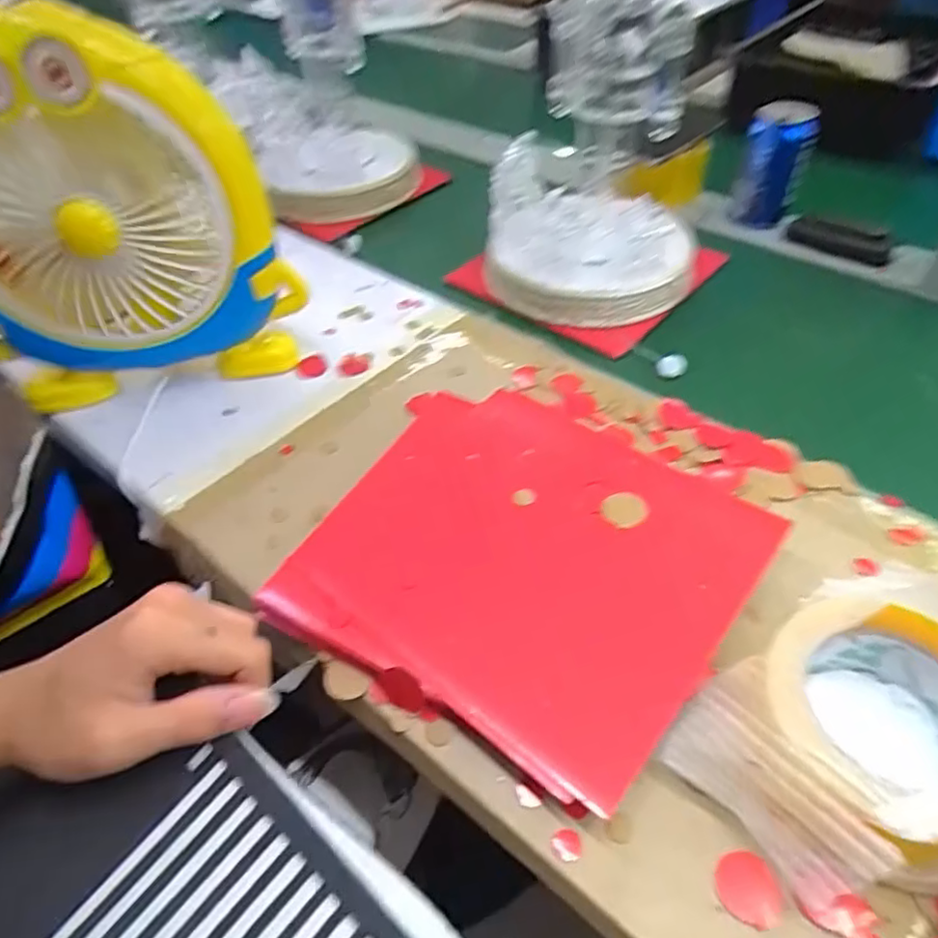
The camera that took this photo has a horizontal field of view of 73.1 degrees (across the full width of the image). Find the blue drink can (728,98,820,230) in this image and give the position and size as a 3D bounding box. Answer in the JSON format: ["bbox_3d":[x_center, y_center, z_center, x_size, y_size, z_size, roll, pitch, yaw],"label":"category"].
[{"bbox_3d":[0.336,-0.331,0.694,0.072,0.109,0.059,17,51,19],"label":"blue drink can"}]

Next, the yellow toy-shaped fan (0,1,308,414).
[{"bbox_3d":[-0.292,-0.208,0.522,0.256,0.255,0.147,-14,48,-8],"label":"yellow toy-shaped fan"}]

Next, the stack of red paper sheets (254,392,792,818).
[{"bbox_3d":[0.030,0.052,0.414,0.262,0.031,0.242,29,56,28],"label":"stack of red paper sheets"}]

